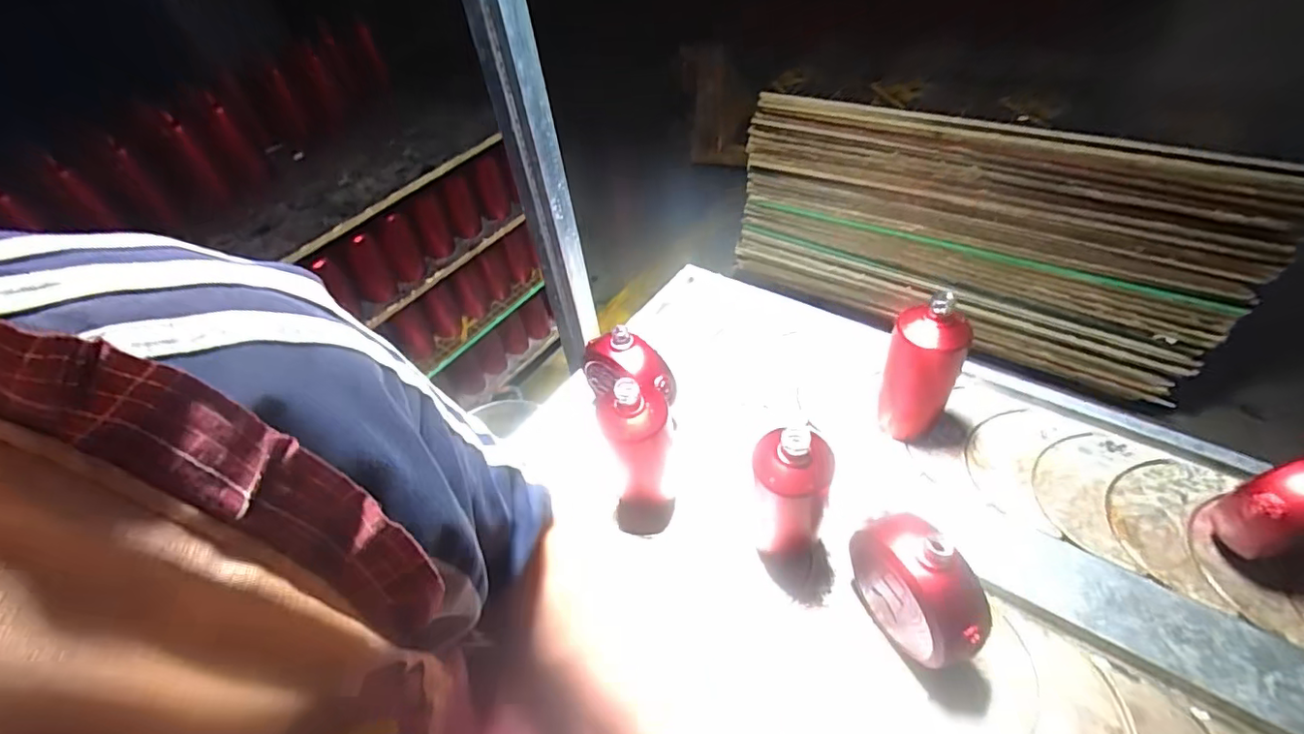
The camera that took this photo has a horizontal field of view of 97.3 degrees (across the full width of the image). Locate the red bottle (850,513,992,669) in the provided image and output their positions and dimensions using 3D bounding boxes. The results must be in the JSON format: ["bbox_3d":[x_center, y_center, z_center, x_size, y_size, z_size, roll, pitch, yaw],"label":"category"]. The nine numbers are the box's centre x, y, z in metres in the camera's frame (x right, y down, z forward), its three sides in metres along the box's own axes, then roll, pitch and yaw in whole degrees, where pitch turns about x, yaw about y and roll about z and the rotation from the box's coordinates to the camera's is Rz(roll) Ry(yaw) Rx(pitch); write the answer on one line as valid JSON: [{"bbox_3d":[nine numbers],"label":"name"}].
[{"bbox_3d":[0.250,0.214,0.547,0.053,0.150,0.127,-21,49,-13],"label":"red bottle"}]

